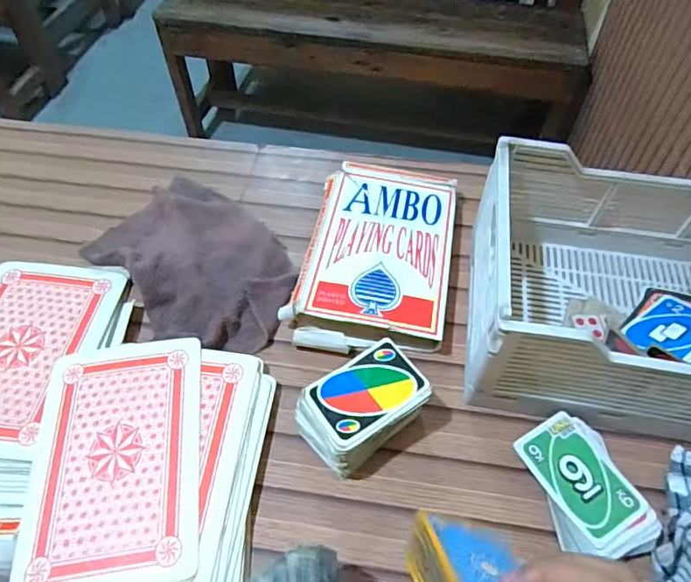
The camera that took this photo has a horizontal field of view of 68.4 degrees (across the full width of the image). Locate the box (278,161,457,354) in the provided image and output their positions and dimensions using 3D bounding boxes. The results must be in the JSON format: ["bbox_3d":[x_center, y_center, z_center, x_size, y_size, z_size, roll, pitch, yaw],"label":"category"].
[{"bbox_3d":[0.032,-0.037,0.498,0.137,0.021,0.221,10,54,7],"label":"box"}]

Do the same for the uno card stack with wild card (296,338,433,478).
[{"bbox_3d":[0.012,0.092,0.400,0.099,0.043,0.063,-34,61,-22],"label":"uno card stack with wild card"}]

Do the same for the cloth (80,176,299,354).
[{"bbox_3d":[-0.145,-0.031,0.500,0.146,0.025,0.220,-37,62,-24],"label":"cloth"}]

